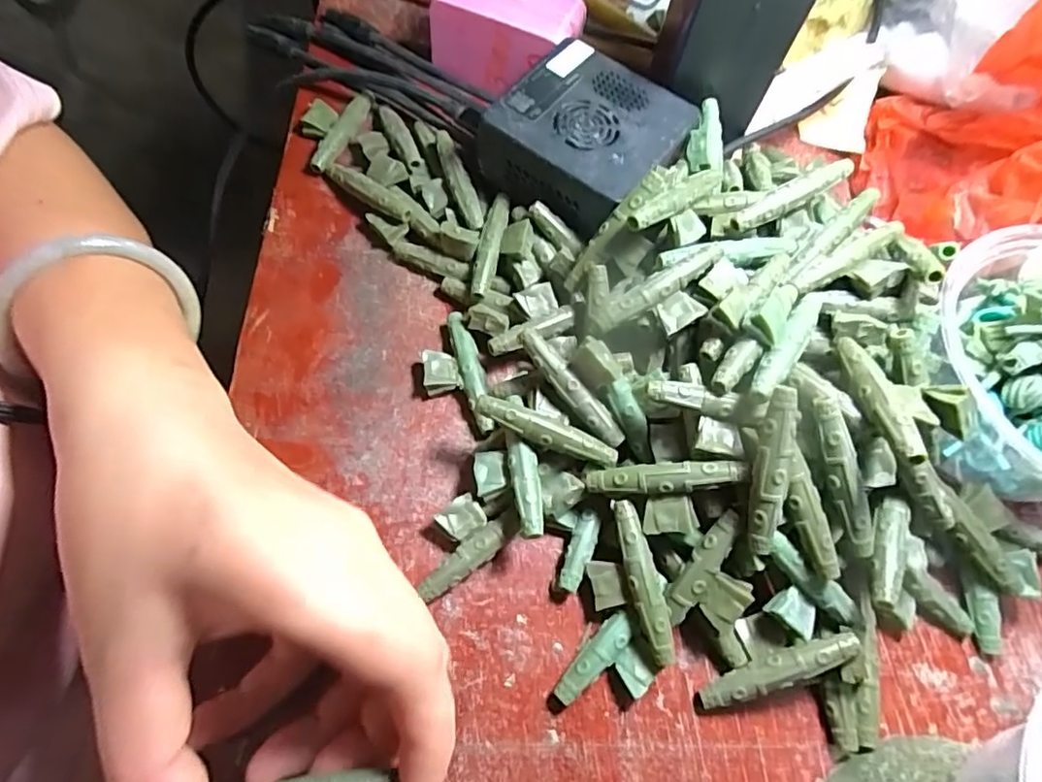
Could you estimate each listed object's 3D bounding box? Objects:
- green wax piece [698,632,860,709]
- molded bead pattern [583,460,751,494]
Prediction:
[{"bbox_3d":[0.089,0.097,0.201,0.056,0.005,0.010,-24,69,7],"label":"green wax piece"},{"bbox_3d":[0.051,0.031,0.206,0.055,0.005,0.010,-7,66,17],"label":"molded bead pattern"}]

